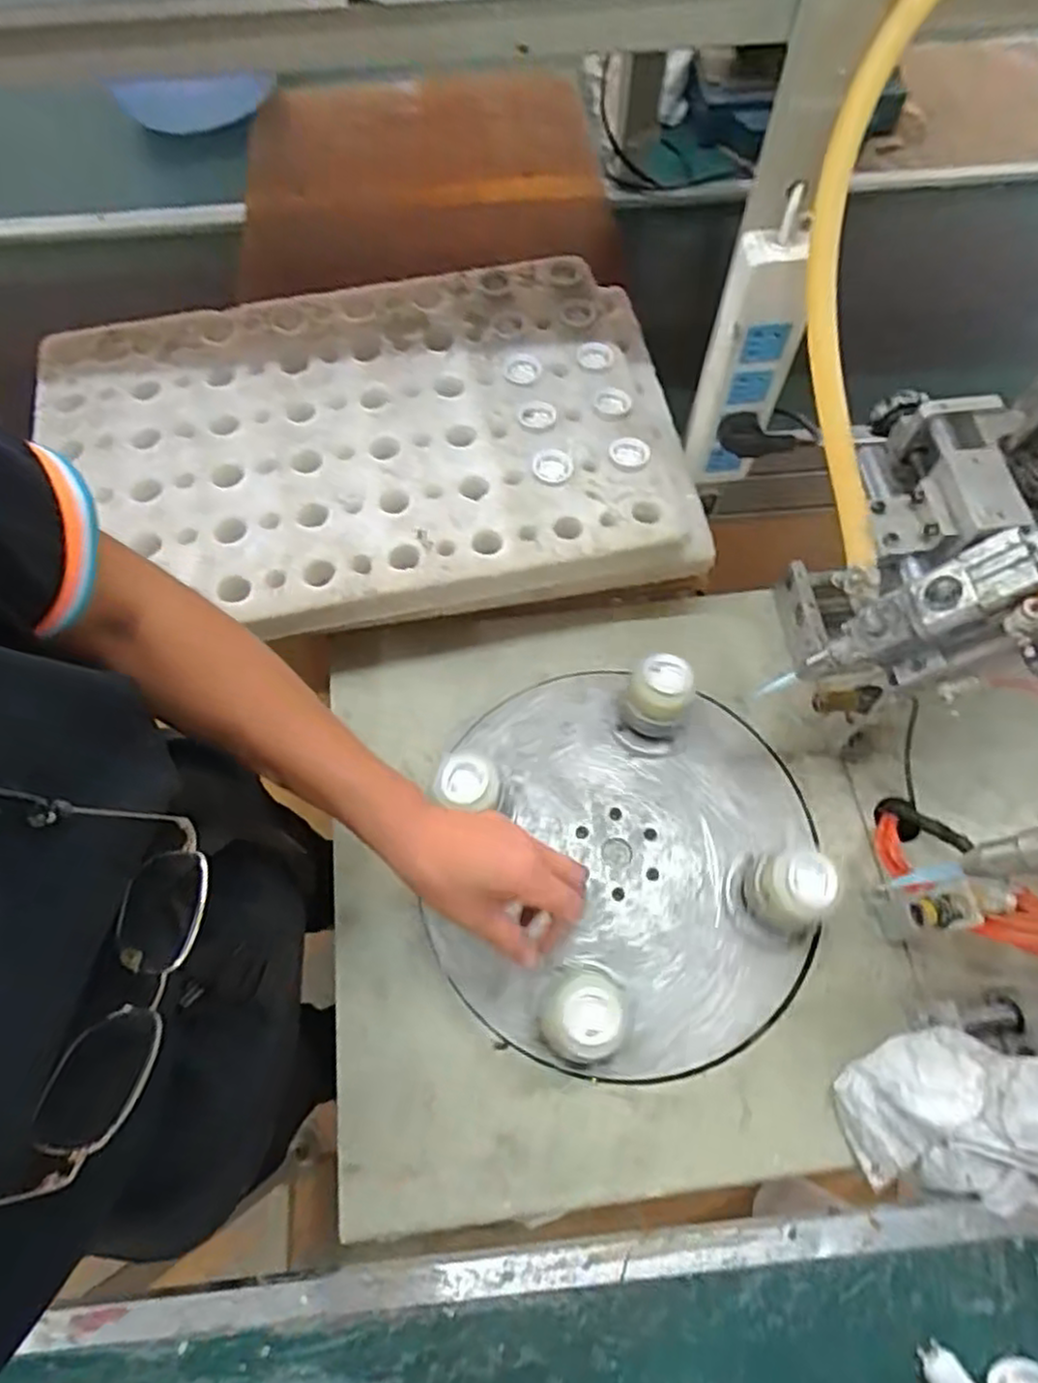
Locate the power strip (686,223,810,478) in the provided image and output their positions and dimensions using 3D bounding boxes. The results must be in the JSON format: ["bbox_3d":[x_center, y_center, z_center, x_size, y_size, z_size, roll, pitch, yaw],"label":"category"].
[{"bbox_3d":[0.184,-0.257,0.580,0.063,0.214,0.030,18,68,9],"label":"power strip"}]

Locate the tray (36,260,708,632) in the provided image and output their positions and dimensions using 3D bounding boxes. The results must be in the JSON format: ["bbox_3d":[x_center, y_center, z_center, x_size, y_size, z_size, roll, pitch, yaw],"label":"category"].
[{"bbox_3d":[-0.141,-0.232,0.666,0.565,0.050,0.369,-9,66,-3],"label":"tray"}]

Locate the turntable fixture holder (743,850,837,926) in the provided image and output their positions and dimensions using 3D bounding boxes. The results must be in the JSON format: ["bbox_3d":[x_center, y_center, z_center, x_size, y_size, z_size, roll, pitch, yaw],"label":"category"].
[{"bbox_3d":[0.208,0.154,0.560,0.050,0.096,0.059,13,67,7],"label":"turntable fixture holder"}]

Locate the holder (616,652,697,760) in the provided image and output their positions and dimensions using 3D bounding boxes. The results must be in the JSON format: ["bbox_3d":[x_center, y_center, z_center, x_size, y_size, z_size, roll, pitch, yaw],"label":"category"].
[{"bbox_3d":[0.120,0.013,0.625,0.059,0.090,0.064,10,67,5],"label":"holder"}]

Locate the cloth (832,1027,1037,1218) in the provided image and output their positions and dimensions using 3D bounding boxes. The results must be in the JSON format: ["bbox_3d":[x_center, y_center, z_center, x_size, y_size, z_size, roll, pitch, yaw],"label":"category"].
[{"bbox_3d":[0.322,0.289,0.479,0.172,0.130,0.103,3,66,2],"label":"cloth"}]

